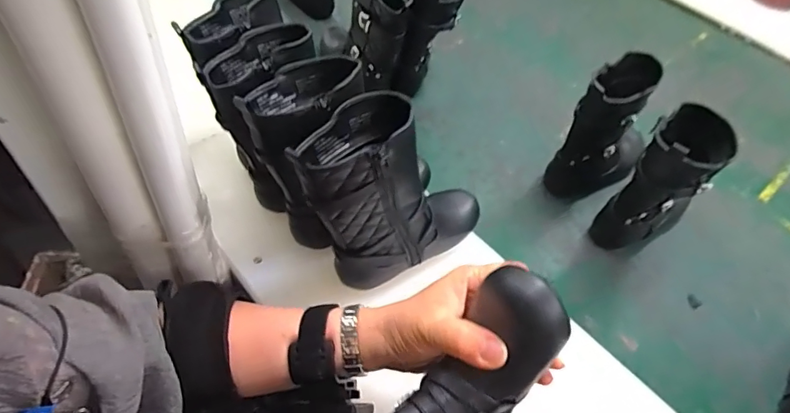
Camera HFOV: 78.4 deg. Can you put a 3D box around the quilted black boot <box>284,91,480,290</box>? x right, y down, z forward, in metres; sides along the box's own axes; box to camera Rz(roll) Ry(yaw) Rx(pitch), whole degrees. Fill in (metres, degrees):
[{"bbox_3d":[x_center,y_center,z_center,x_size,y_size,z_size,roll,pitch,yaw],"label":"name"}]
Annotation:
[{"bbox_3d":[0.005,-0.020,0.455,0.208,0.172,0.081,-25,59,-26],"label":"quilted black boot"}]

